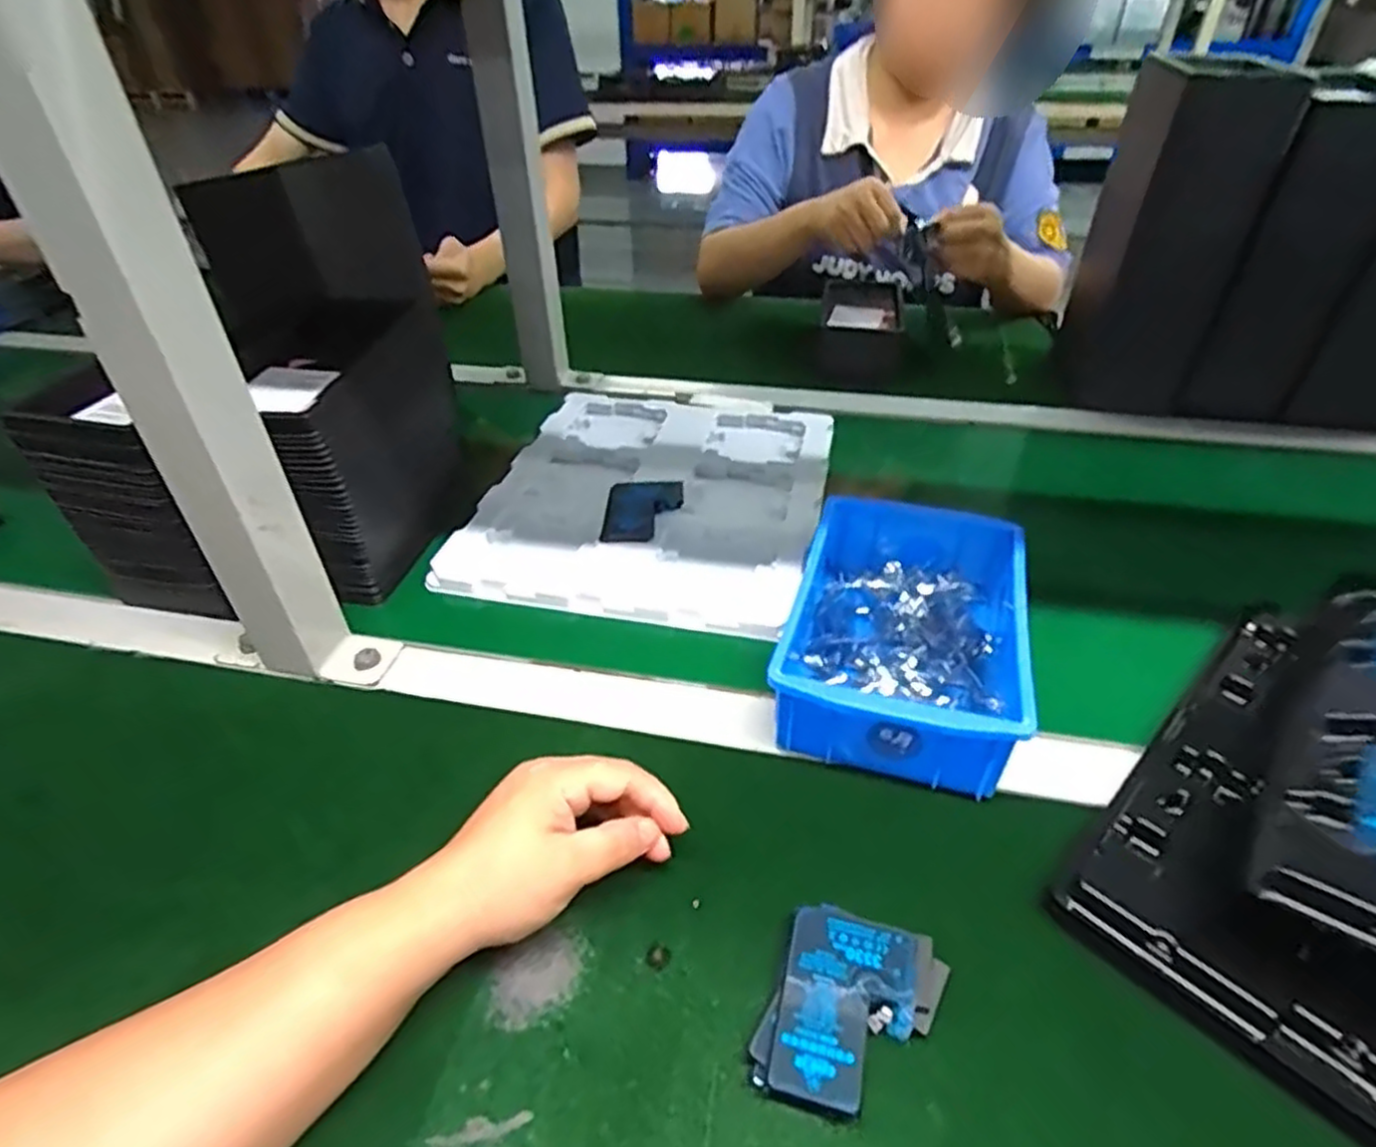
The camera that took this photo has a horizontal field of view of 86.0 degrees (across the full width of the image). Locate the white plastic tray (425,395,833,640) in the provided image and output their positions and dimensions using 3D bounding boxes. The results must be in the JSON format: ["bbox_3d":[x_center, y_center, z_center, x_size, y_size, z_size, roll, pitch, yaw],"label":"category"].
[{"bbox_3d":[-0.026,-0.075,0.639,0.269,0.024,0.318,8,40,12],"label":"white plastic tray"}]

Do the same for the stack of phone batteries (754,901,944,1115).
[{"bbox_3d":[0.068,0.185,0.310,0.065,0.016,0.078,15,42,20],"label":"stack of phone batteries"}]

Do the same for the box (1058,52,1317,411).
[{"bbox_3d":[0.456,-0.318,0.713,0.125,0.289,0.135,11,41,16],"label":"box"}]

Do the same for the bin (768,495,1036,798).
[{"bbox_3d":[0.133,0.033,0.456,0.127,0.061,0.191,10,40,14],"label":"bin"}]

